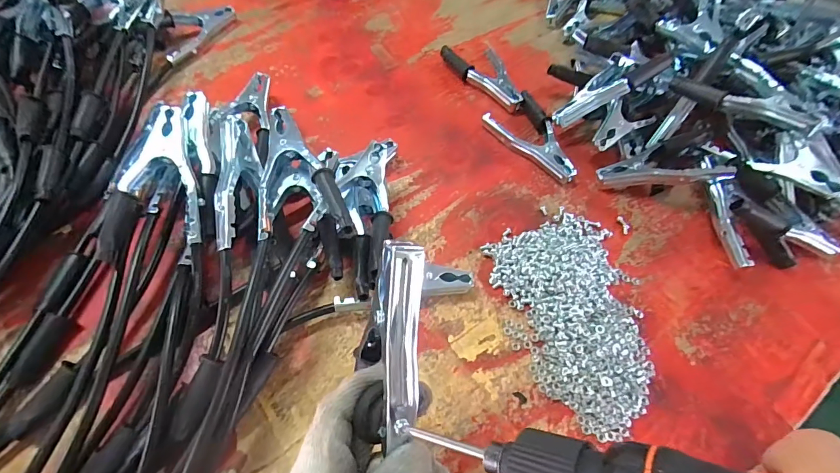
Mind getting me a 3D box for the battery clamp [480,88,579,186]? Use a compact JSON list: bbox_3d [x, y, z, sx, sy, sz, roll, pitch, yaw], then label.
[{"bbox_3d":[0.151,-0.125,0.507,0.071,0.026,0.135,-31,65,-18],"label":"battery clamp"}]

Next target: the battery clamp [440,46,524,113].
[{"bbox_3d":[0.103,-0.235,0.572,0.072,0.024,0.141,-32,66,-19],"label":"battery clamp"}]

